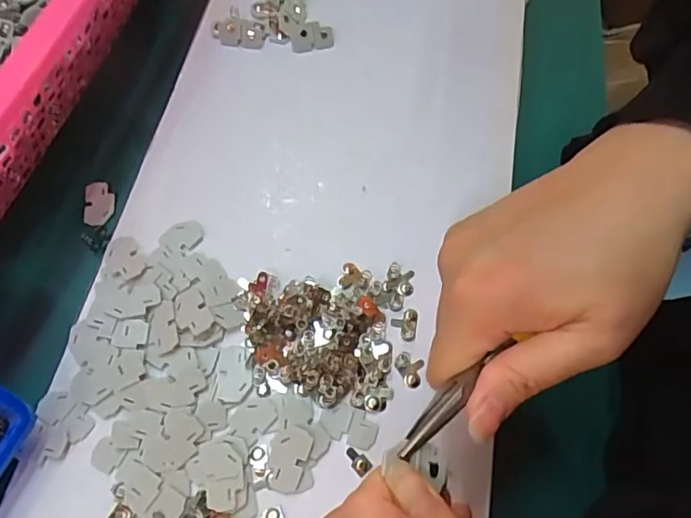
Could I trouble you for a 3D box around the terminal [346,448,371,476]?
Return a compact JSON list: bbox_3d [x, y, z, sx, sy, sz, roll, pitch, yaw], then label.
[{"bbox_3d":[0.006,0.090,0.250,0.007,0.004,0.013,-39,73,-19],"label":"terminal"}]

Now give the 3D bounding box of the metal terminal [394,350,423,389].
[{"bbox_3d":[0.030,0.052,0.268,0.015,0.004,0.014,23,66,7],"label":"metal terminal"}]

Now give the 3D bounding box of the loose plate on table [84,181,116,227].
[{"bbox_3d":[-0.141,-0.031,0.319,0.017,0.005,0.026,0,65,-4],"label":"loose plate on table"}]

